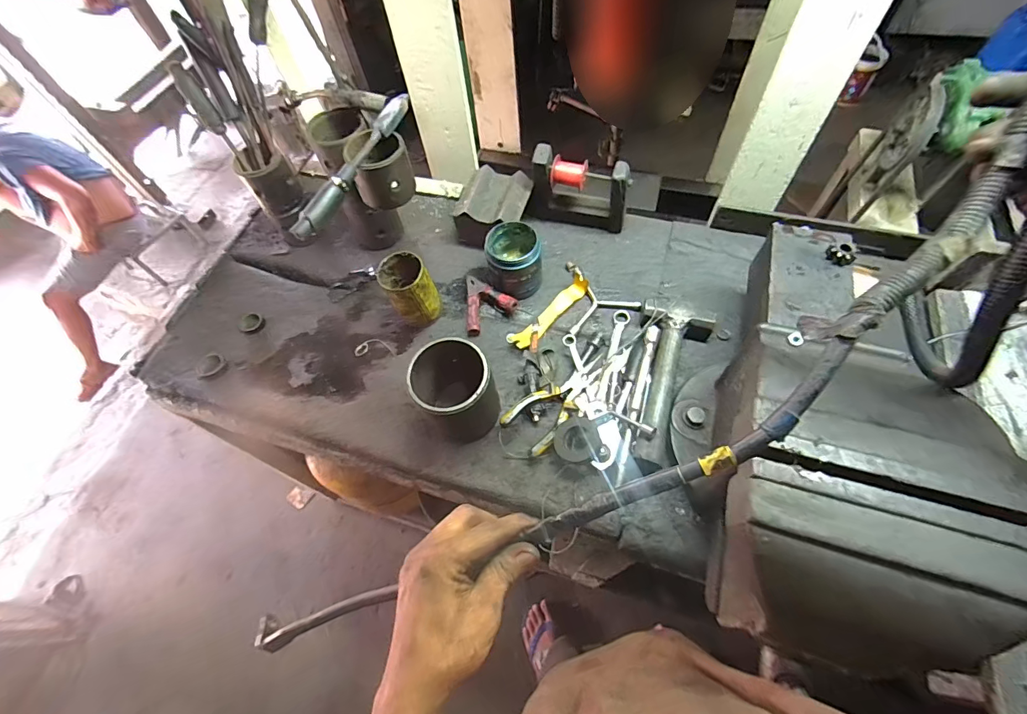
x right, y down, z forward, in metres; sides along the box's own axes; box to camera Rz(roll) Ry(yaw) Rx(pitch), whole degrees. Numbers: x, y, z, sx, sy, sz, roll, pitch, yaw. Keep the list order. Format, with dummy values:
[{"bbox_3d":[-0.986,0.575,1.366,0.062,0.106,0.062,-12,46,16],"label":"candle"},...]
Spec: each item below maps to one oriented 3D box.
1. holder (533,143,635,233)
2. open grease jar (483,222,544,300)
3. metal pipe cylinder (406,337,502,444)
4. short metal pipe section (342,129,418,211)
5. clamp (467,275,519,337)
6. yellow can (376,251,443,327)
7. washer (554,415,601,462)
[{"bbox_3d":[0.119,-0.295,0.773,0.175,0.139,0.055,16,64,13],"label":"holder"},{"bbox_3d":[0.003,-0.165,0.749,0.091,0.099,0.099,-2,61,3],"label":"open grease jar"},{"bbox_3d":[-0.078,0.052,0.621,0.105,0.138,0.102,-2,61,3],"label":"metal pipe cylinder"},{"bbox_3d":[-0.202,-0.286,0.673,0.089,0.087,0.078,-22,62,-8],"label":"short metal pipe section"},{"bbox_3d":[-0.038,-0.098,0.752,0.089,0.032,0.120,-4,61,2],"label":"clamp"},{"bbox_3d":[-0.170,-0.110,0.721,0.073,0.101,0.078,-2,61,3],"label":"yellow can"},{"bbox_3d":[0.087,0.113,0.600,0.062,0.013,0.058,-5,77,20],"label":"washer"}]

